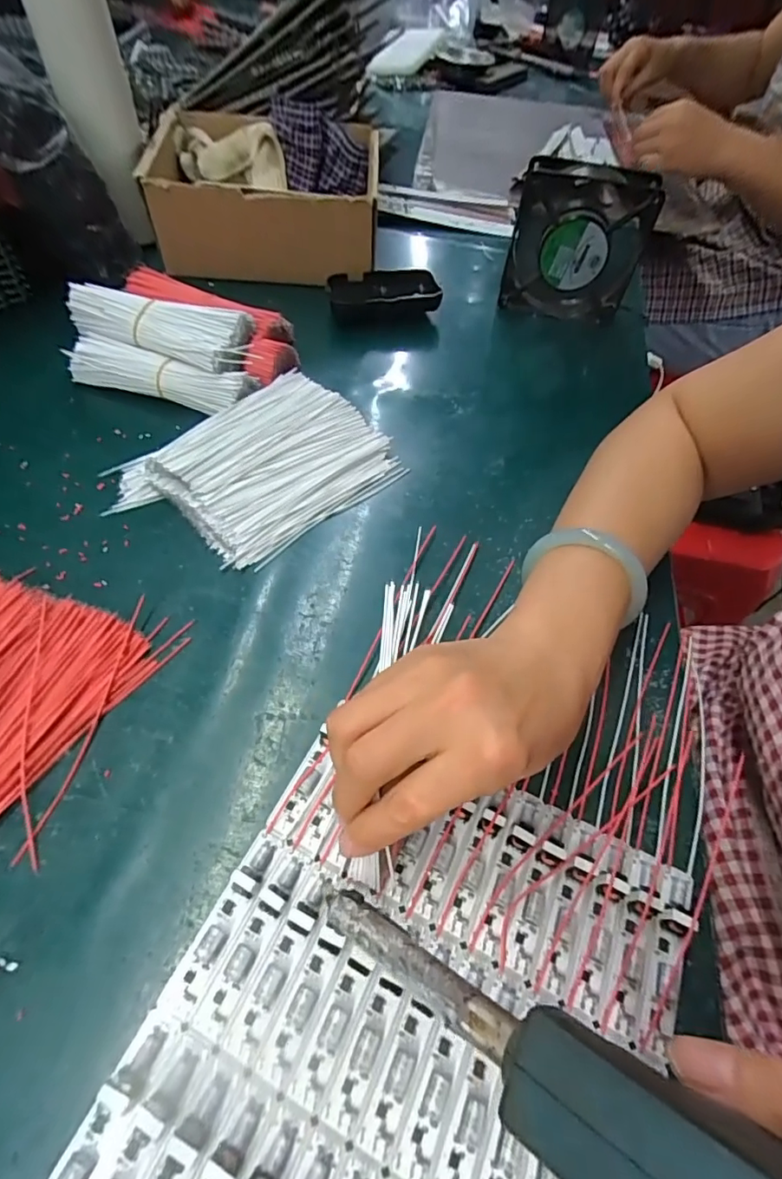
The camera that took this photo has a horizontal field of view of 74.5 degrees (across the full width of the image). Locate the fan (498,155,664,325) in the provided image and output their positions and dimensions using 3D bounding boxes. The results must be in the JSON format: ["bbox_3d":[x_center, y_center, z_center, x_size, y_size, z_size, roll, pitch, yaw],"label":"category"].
[{"bbox_3d":[0.172,-0.321,0.490,0.118,0.128,0.043,8,55,1],"label":"fan"}]

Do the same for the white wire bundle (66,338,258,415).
[{"bbox_3d":[-0.186,-0.170,0.415,0.147,0.033,0.039,13,55,5],"label":"white wire bundle"}]

